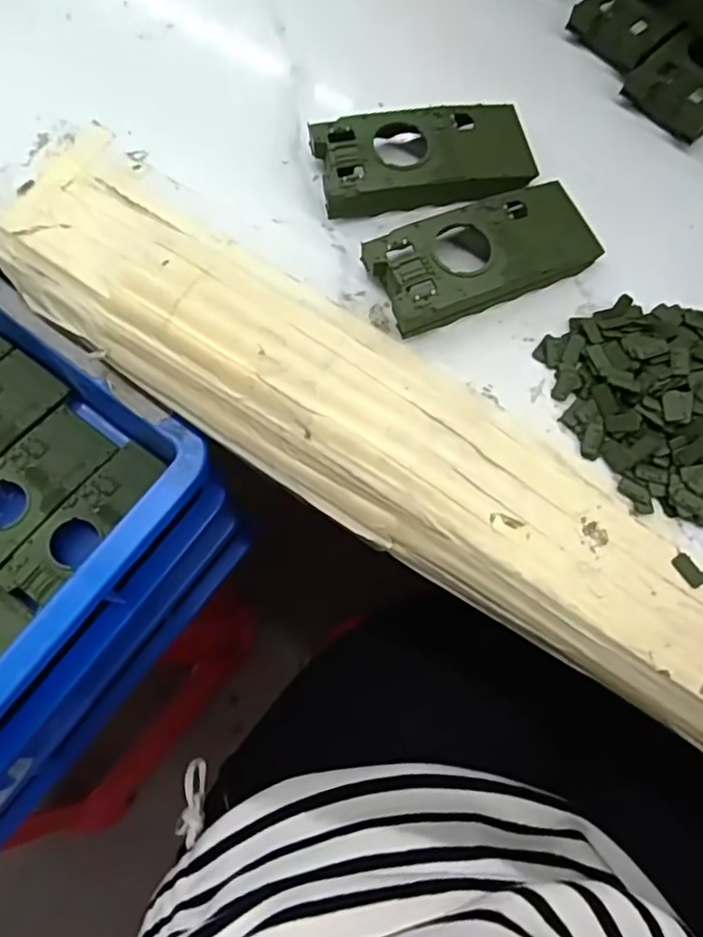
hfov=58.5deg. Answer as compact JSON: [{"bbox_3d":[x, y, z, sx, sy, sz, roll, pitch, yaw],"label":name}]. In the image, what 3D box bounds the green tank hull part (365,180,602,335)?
[{"bbox_3d":[0.061,-0.098,0.291,0.105,0.020,0.049,-24,75,-9],"label":"green tank hull part"}]

